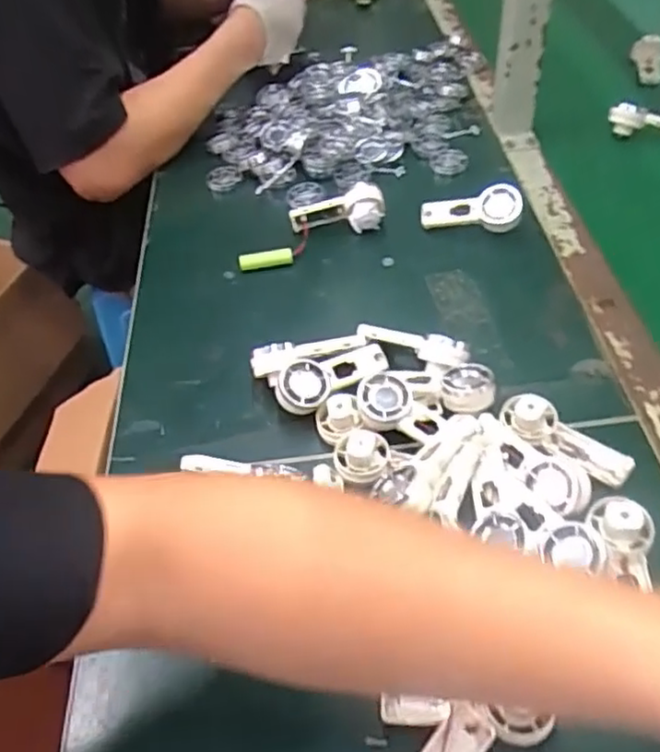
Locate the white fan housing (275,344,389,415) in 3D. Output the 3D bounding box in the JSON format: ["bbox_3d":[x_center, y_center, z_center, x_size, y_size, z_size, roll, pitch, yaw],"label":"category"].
[{"bbox_3d":[0.003,-0.002,0.521,0.092,0.019,0.039,-18,49,-11],"label":"white fan housing"}]

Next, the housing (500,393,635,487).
[{"bbox_3d":[0.166,0.044,0.475,0.093,0.029,0.033,24,55,24],"label":"housing"}]

